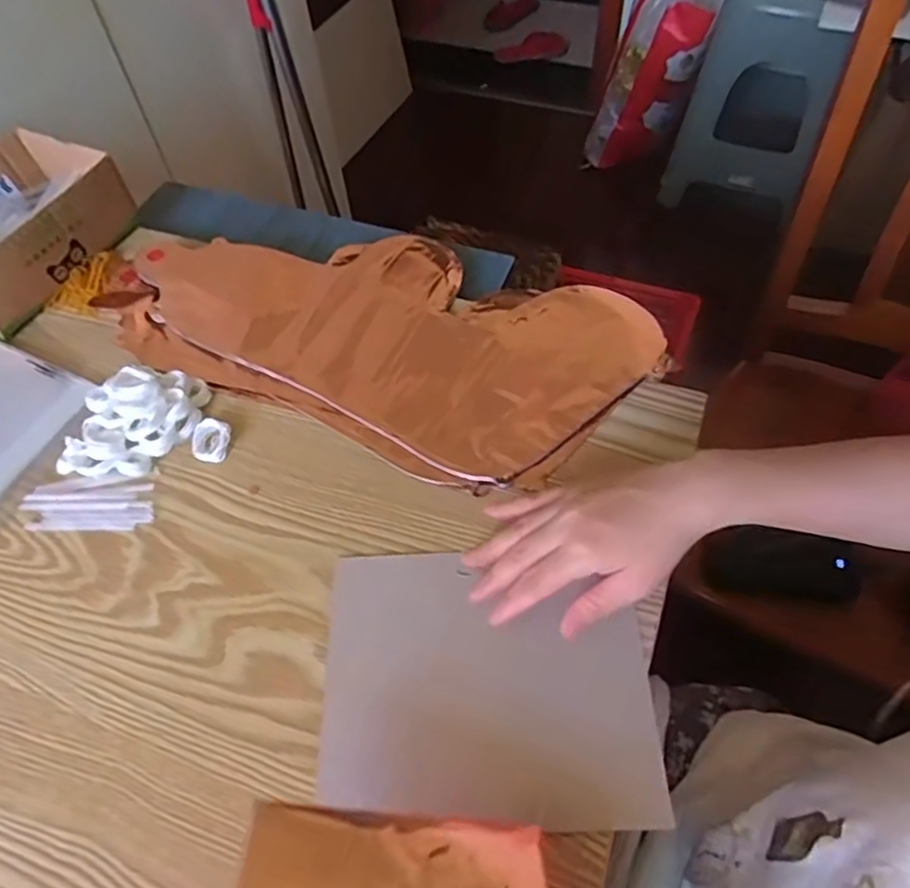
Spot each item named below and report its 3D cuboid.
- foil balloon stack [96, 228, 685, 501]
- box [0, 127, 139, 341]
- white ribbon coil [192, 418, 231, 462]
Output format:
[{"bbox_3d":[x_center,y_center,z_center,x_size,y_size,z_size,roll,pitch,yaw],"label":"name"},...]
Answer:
[{"bbox_3d":[-0.067,-0.100,0.556,0.422,0.023,0.210,21,59,16],"label":"foil balloon stack"},{"bbox_3d":[-0.397,-0.192,0.606,0.131,0.064,0.180,22,60,17],"label":"box"},{"bbox_3d":[-0.182,-0.003,0.504,0.027,0.013,0.032,3,56,5],"label":"white ribbon coil"}]

